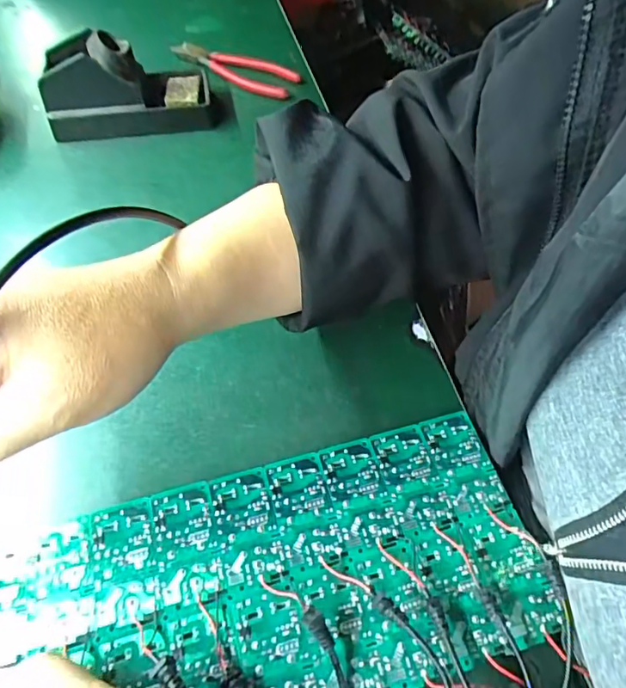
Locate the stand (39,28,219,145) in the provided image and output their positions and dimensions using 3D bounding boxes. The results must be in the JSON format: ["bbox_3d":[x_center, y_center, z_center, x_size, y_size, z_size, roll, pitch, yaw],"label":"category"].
[{"bbox_3d":[-0.180,-0.257,0.502,0.157,0.074,0.081,-5,57,-5],"label":"stand"}]

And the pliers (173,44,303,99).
[{"bbox_3d":[-0.087,-0.316,0.579,0.160,0.020,0.049,31,61,17],"label":"pliers"}]

